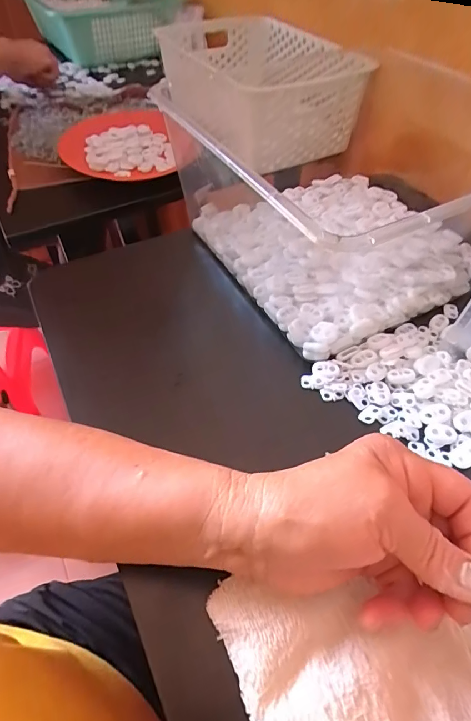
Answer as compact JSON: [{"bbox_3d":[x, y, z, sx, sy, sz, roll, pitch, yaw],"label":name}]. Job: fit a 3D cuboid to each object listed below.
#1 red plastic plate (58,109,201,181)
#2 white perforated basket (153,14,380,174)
[{"bbox_3d":[-0.156,-0.321,0.600,0.186,0.020,0.179,0,50,0],"label":"red plastic plate"},{"bbox_3d":[0.026,-0.431,0.640,0.205,0.095,0.371,-17,52,-14],"label":"white perforated basket"}]

